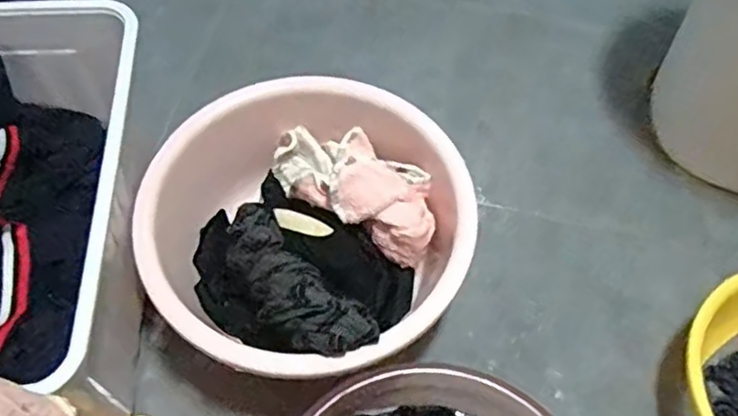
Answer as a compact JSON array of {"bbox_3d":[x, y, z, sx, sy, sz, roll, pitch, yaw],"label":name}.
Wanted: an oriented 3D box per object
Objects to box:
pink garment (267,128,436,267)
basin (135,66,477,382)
[{"bbox_3d":[-0.012,-0.038,0.849,0.240,0.085,0.126,33,64,17],"label":"pink garment"},{"bbox_3d":[-0.072,0.025,0.816,0.379,0.136,0.381,1,59,-1],"label":"basin"}]

